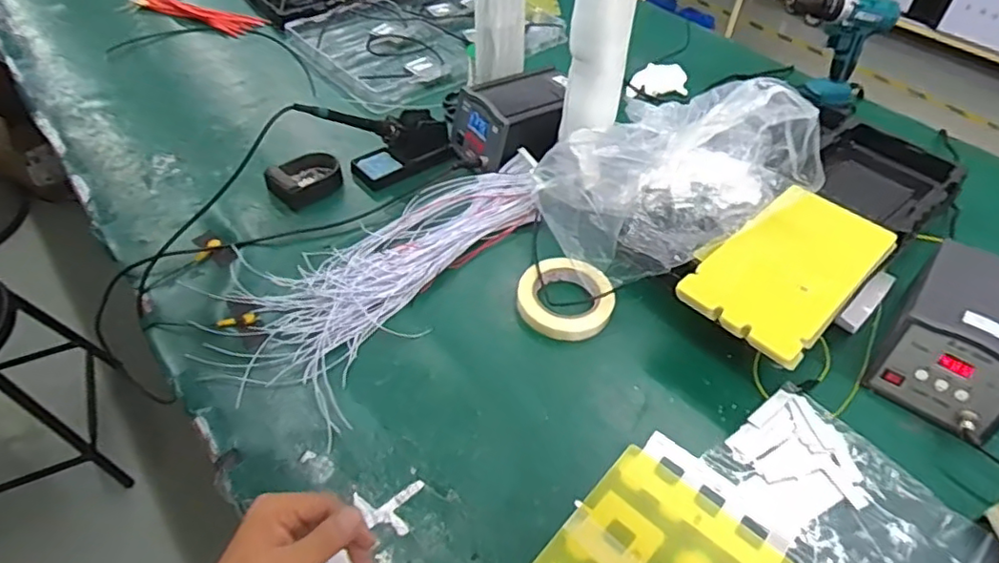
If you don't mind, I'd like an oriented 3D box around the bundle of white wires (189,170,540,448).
[{"bbox_3d":[-0.136,-0.022,0.775,0.210,0.030,0.456,28,53,23],"label":"bundle of white wires"}]

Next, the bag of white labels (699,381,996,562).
[{"bbox_3d":[0.334,0.213,0.593,0.165,0.013,0.221,-30,55,-26],"label":"bag of white labels"}]

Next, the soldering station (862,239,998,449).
[{"bbox_3d":[0.516,0.061,0.675,0.138,0.097,0.193,36,56,28],"label":"soldering station"}]

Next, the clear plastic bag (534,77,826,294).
[{"bbox_3d":[0.213,-0.135,0.748,0.290,0.196,0.212,-22,52,-20],"label":"clear plastic bag"}]

